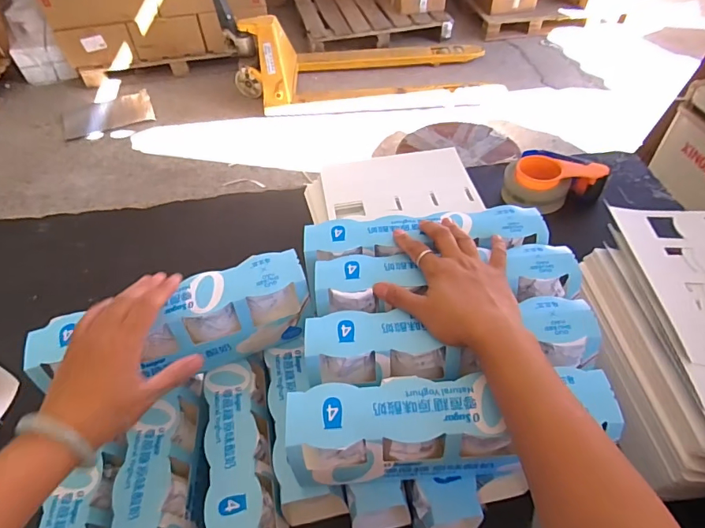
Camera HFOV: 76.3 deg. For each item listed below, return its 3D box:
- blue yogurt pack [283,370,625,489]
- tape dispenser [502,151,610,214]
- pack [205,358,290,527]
[{"bbox_3d":[0.080,0.152,0.408,0.268,0.106,0.065,-4,49,-1],"label":"blue yogurt pack"},{"bbox_3d":[0.359,-0.154,0.810,0.170,0.071,0.096,-4,49,-1],"label":"tape dispenser"},{"bbox_3d":[-0.116,0.219,0.488,0.065,0.097,0.211,-11,50,-7],"label":"pack"}]

